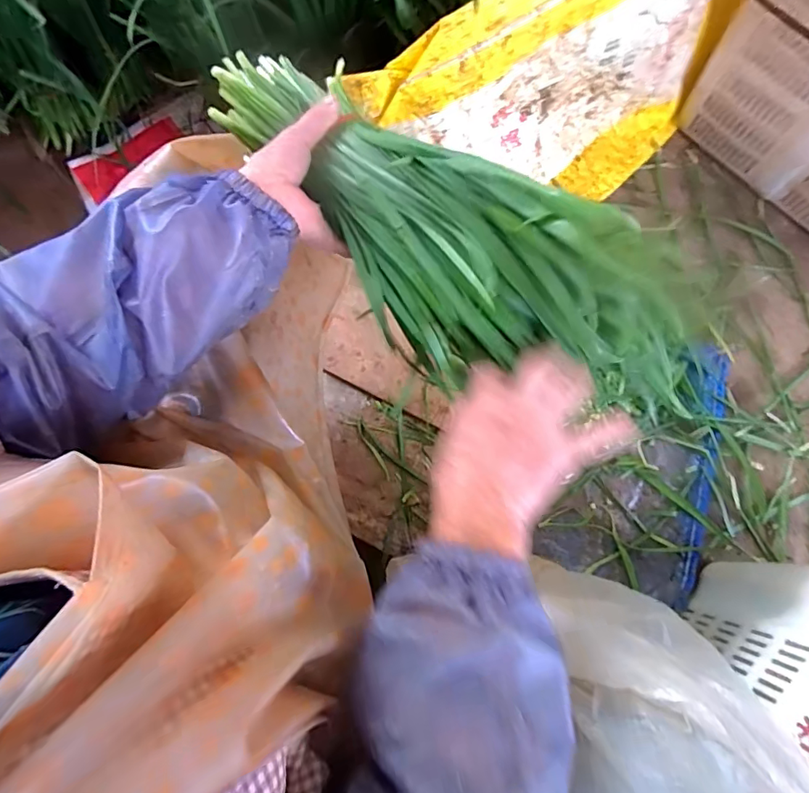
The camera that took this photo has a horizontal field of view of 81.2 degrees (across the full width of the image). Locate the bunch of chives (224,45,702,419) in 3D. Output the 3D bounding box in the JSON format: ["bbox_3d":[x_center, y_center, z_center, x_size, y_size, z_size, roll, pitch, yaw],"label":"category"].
[{"bbox_3d":[0.011,-0.123,0.356,0.437,0.125,0.120,37,79,13],"label":"bunch of chives"}]

